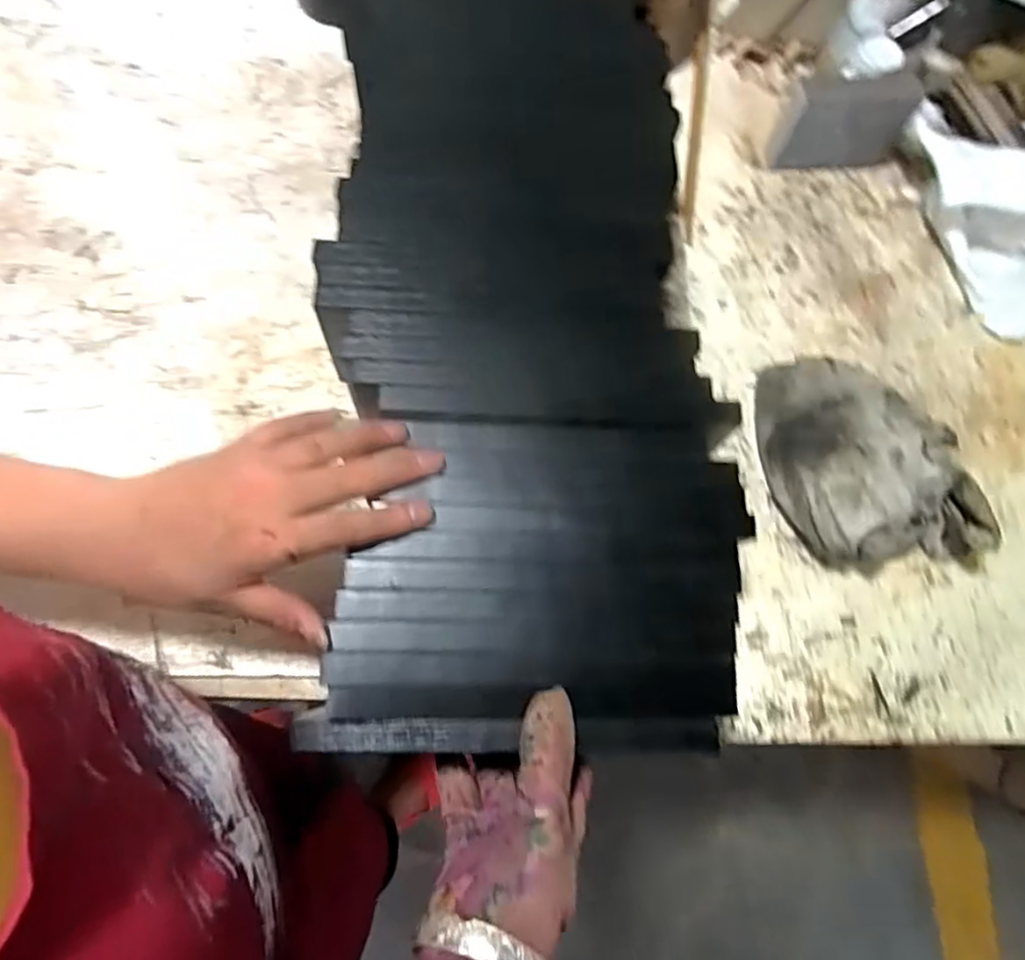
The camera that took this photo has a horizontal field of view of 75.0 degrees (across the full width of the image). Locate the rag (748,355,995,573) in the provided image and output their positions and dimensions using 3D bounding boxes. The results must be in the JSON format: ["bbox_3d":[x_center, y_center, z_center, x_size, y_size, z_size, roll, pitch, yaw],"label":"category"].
[{"bbox_3d":[0.252,-0.019,0.464,0.147,0.073,0.152,-5,72,-8],"label":"rag"}]

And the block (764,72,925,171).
[{"bbox_3d":[0.272,-0.295,0.553,0.115,0.079,0.025,-8,74,-6],"label":"block"}]

